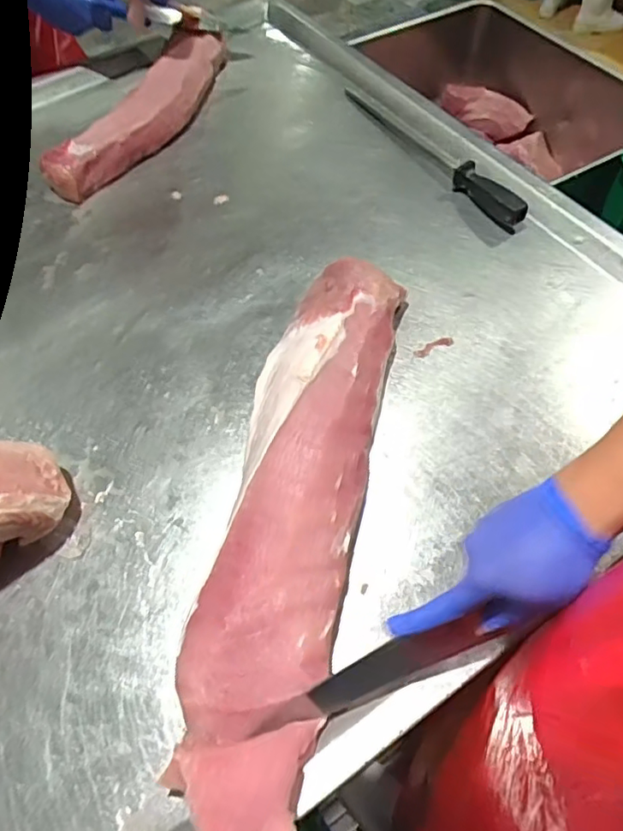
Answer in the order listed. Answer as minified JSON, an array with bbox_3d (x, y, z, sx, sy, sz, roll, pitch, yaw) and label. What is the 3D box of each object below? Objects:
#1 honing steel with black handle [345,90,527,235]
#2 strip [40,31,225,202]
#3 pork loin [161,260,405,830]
[{"bbox_3d":[0.177,-0.405,0.855,0.039,0.033,0.395,-28,61,-13],"label":"honing steel with black handle"},{"bbox_3d":[-0.264,-0.498,0.921,0.123,0.071,0.406,16,61,13],"label":"strip"},{"bbox_3d":[-0.016,0.069,0.547,0.125,0.057,0.561,9,60,9],"label":"pork loin"}]

